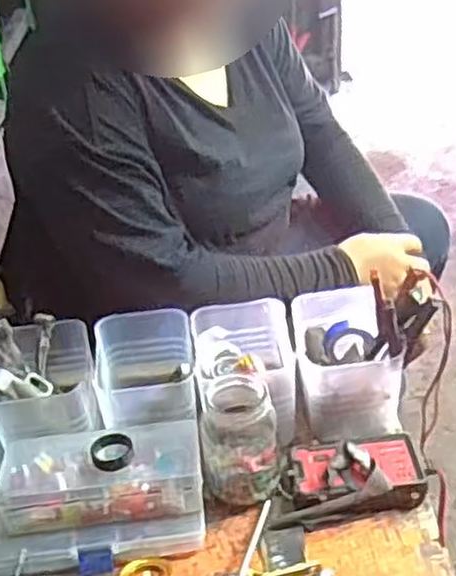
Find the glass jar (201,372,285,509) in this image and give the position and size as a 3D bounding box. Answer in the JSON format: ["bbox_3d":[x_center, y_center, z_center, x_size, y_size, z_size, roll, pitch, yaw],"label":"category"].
[{"bbox_3d":[0.012,0.120,0.624,0.064,0.100,0.078,-2,36,3],"label":"glass jar"}]

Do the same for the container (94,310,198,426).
[{"bbox_3d":[-0.074,0.083,0.679,0.087,0.080,0.118,-6,36,-2],"label":"container"}]

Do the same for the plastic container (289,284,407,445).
[{"bbox_3d":[0.108,0.070,0.693,0.088,0.085,0.118,-4,36,1],"label":"plastic container"}]

